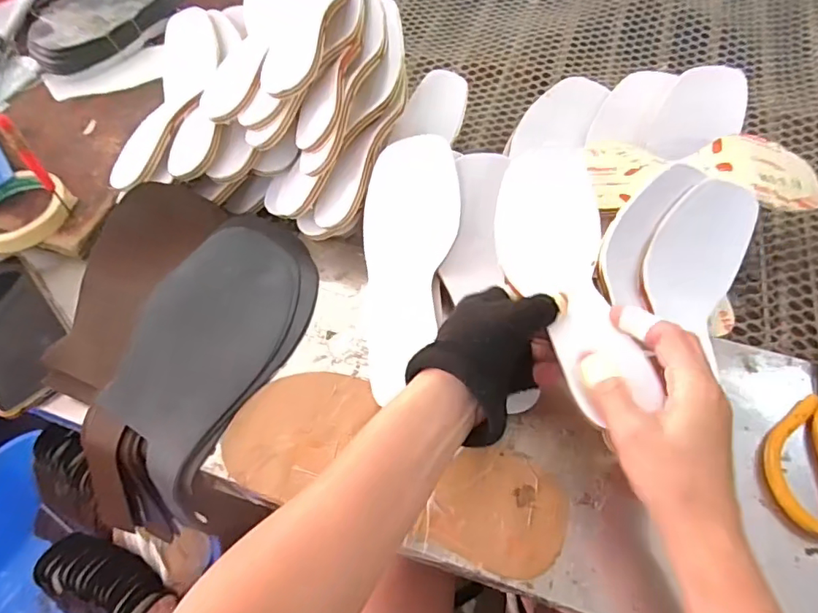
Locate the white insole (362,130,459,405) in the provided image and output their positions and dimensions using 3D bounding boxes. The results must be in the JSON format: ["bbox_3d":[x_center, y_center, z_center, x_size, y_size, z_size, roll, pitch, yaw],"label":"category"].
[{"bbox_3d":[-0.004,-0.035,0.428,0.078,0.028,0.216,6,75,6],"label":"white insole"}]

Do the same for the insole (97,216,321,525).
[{"bbox_3d":[-0.161,0.022,0.431,0.119,0.036,0.248,16,59,13],"label":"insole"}]

